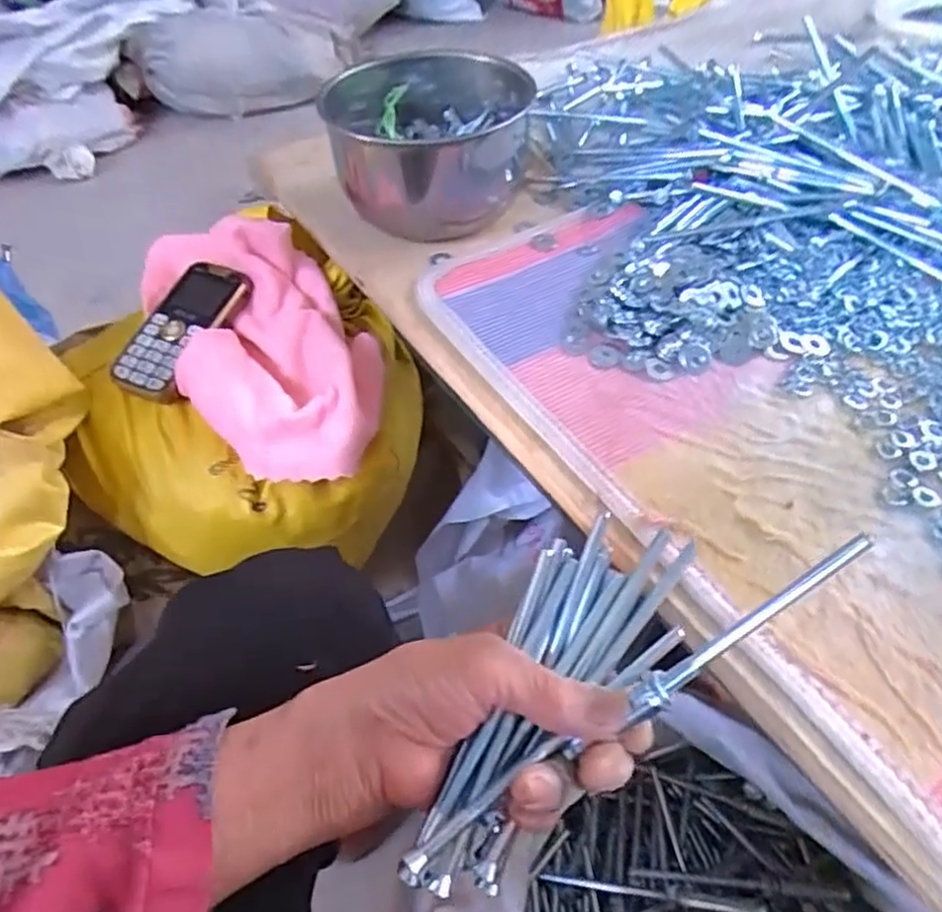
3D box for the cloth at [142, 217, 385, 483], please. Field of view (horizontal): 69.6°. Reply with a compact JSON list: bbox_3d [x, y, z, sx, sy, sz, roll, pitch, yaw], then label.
[{"bbox_3d":[-0.163,-0.096,0.531,0.143,0.061,0.268,-33,69,-15],"label":"cloth"}]

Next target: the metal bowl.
[{"bbox_3d":[-0.034,-0.267,0.576,0.161,0.078,0.195,-6,50,-4],"label":"metal bowl"}]

